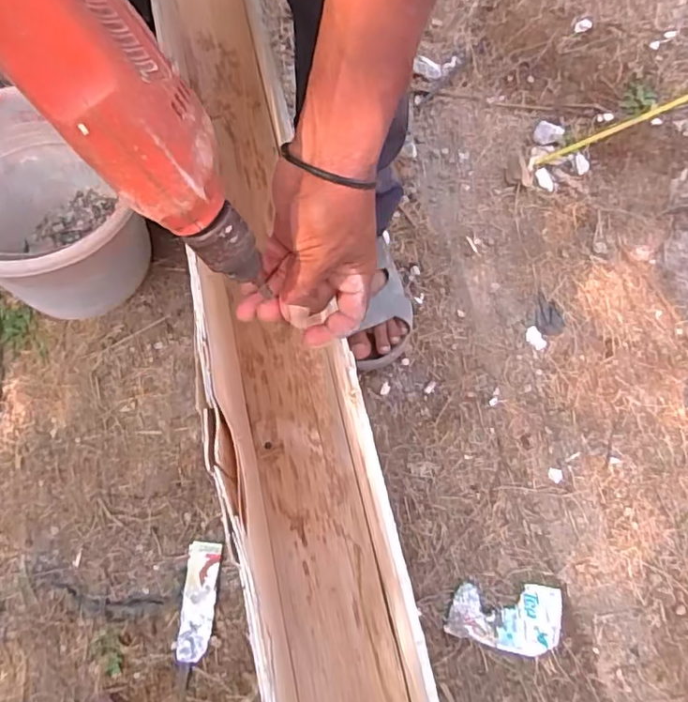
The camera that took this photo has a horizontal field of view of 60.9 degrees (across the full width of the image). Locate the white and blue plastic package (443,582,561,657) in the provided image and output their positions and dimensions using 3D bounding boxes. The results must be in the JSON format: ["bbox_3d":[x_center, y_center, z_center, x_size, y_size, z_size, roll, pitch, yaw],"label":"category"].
[{"bbox_3d":[0.178,0.292,0.649,0.121,0.010,0.069,6,69,5],"label":"white and blue plastic package"}]

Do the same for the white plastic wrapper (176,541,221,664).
[{"bbox_3d":[-0.164,0.279,0.659,0.037,0.017,0.122,0,69,2],"label":"white plastic wrapper"}]

